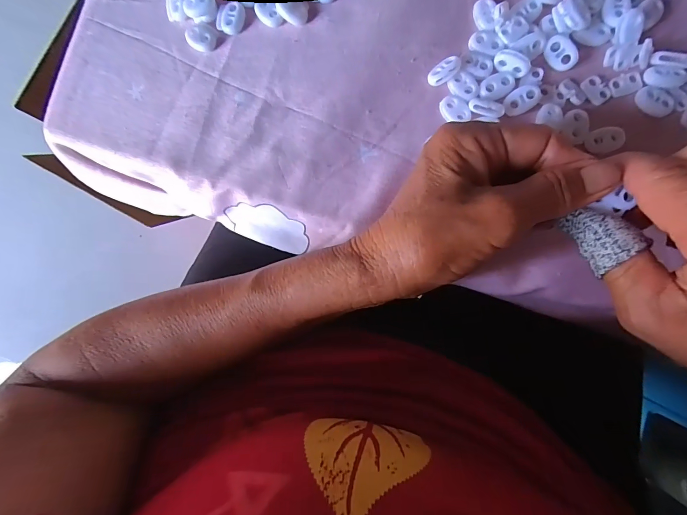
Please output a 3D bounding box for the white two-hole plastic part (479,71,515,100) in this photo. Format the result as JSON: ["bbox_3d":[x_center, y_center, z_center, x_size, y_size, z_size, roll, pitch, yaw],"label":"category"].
[{"bbox_3d":[0.099,-0.110,0.221,0.022,0.004,0.015,-29,85,3],"label":"white two-hole plastic part"}]

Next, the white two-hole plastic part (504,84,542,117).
[{"bbox_3d":[0.113,-0.100,0.218,0.022,0.005,0.015,-26,85,4],"label":"white two-hole plastic part"}]

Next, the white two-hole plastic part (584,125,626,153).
[{"bbox_3d":[0.163,-0.073,0.215,0.022,0.004,0.015,-13,86,5],"label":"white two-hole plastic part"}]

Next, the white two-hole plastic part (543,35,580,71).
[{"bbox_3d":[0.137,-0.128,0.217,0.015,0.004,0.022,-35,97,31],"label":"white two-hole plastic part"}]

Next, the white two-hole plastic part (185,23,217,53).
[{"bbox_3d":[-0.100,-0.155,0.243,0.021,0.006,0.018,42,91,6],"label":"white two-hole plastic part"}]

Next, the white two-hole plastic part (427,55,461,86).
[{"bbox_3d":[0.065,-0.121,0.224,0.021,0.009,0.012,-39,84,2],"label":"white two-hole plastic part"}]

